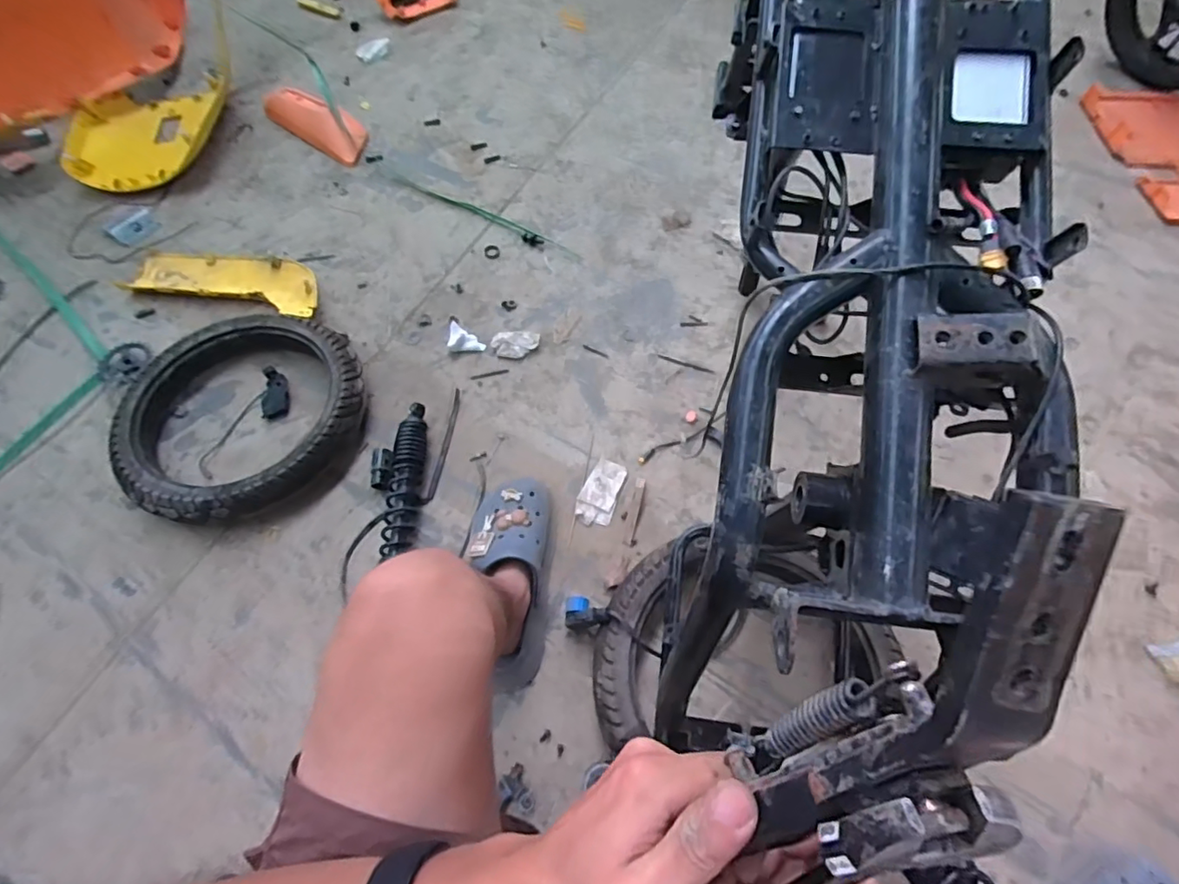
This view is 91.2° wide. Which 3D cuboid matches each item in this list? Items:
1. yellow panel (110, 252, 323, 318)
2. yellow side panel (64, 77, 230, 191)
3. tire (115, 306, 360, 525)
[{"bbox_3d":[-0.642,-0.291,1.025,0.350,0.025,0.126,10,63,7],"label":"yellow panel"},{"bbox_3d":[-0.926,-0.653,1.221,0.266,0.059,0.356,6,62,4],"label":"yellow side panel"},{"bbox_3d":[-0.528,-0.054,0.873,0.338,0.071,0.362,0,62,1],"label":"tire"}]

